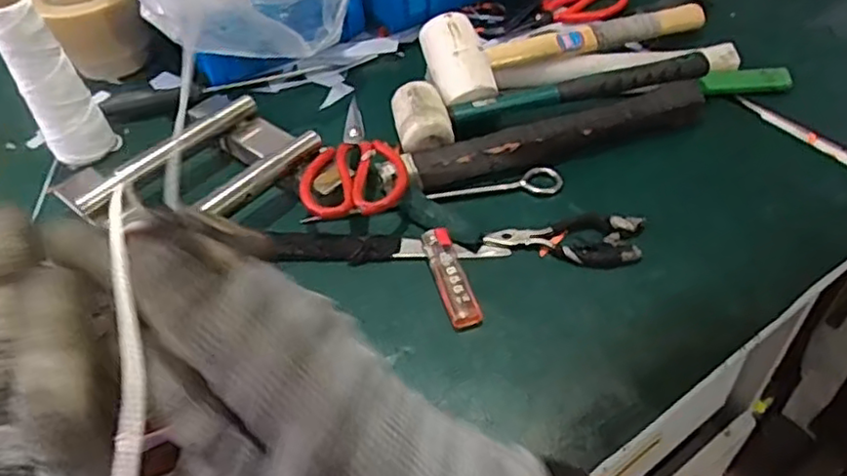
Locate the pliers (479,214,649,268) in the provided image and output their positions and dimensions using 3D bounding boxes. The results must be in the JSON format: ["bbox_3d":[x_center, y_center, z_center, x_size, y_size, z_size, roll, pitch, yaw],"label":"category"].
[{"bbox_3d":[0.113,0.004,0.515,0.120,0.011,0.048,-5,46,1],"label":"pliers"}]

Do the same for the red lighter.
[{"bbox_3d":[0.021,0.028,0.495,0.023,0.011,0.091,-14,47,-8],"label":"red lighter"}]

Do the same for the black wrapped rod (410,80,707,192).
[{"bbox_3d":[0.122,-0.090,0.582,0.266,0.026,0.041,-14,47,-8],"label":"black wrapped rod"}]

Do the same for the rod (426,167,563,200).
[{"bbox_3d":[0.061,-0.044,0.567,0.115,0.012,0.023,-7,46,-1],"label":"rod"}]

